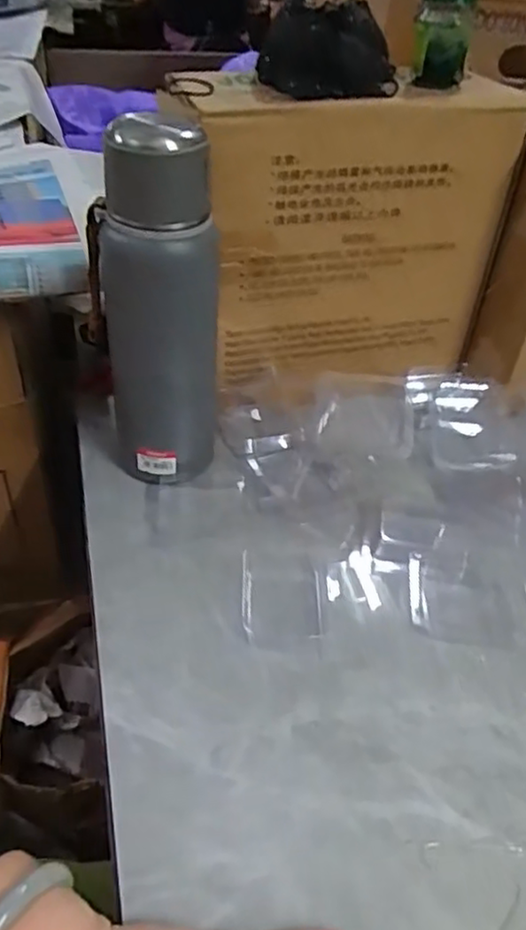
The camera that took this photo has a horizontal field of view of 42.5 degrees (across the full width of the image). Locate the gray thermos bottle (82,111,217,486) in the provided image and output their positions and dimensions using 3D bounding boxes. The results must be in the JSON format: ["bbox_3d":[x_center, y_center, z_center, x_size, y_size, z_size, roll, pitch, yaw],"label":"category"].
[{"bbox_3d":[-0.077,-0.103,0.497,0.084,0.270,0.066,-5,45,-11],"label":"gray thermos bottle"}]

